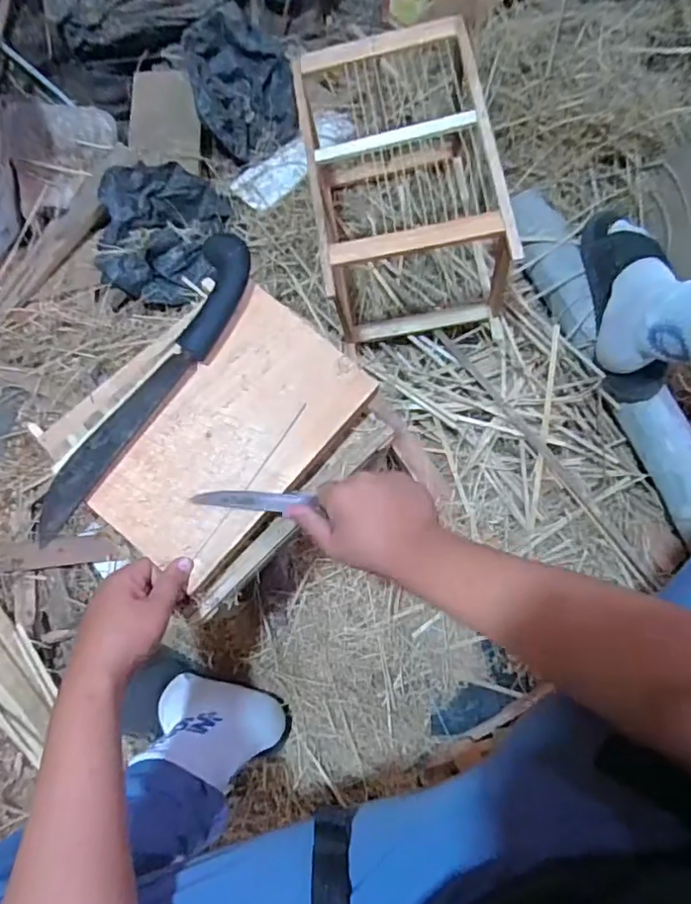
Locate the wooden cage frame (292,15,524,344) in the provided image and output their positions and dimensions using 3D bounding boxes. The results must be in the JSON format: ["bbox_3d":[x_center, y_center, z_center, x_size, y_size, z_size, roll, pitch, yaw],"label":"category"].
[{"bbox_3d":[0.077,-0.333,0.767,0.235,0.257,0.333,-8,76,1],"label":"wooden cage frame"}]

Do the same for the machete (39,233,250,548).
[{"bbox_3d":[-0.201,-0.068,0.560,0.057,0.029,0.350,31,80,8],"label":"machete"}]

